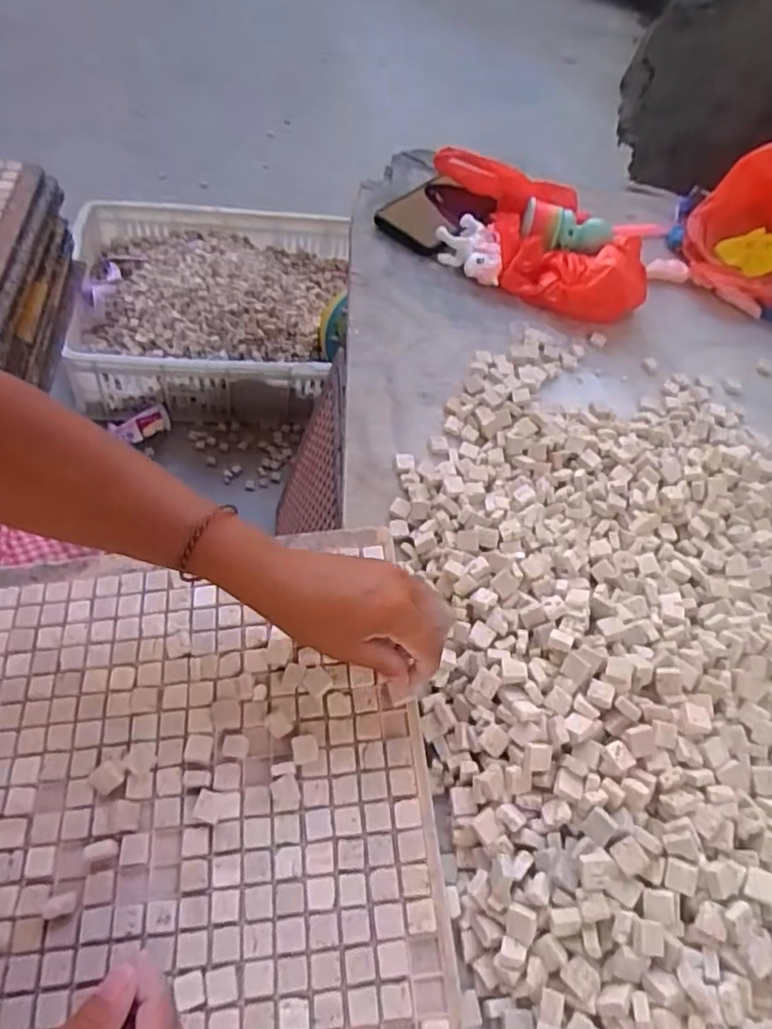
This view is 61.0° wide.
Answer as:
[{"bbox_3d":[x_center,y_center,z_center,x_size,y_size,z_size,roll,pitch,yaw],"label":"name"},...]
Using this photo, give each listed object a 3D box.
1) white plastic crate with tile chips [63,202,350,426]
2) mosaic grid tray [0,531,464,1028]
[{"bbox_3d":[-0.305,-0.369,1.207,0.498,0.166,0.449,1,57,-11],"label":"white plastic crate with tile chips"},{"bbox_3d":[-0.133,0.168,0.386,0.308,0.019,0.343,-4,55,-8],"label":"mosaic grid tray"}]

